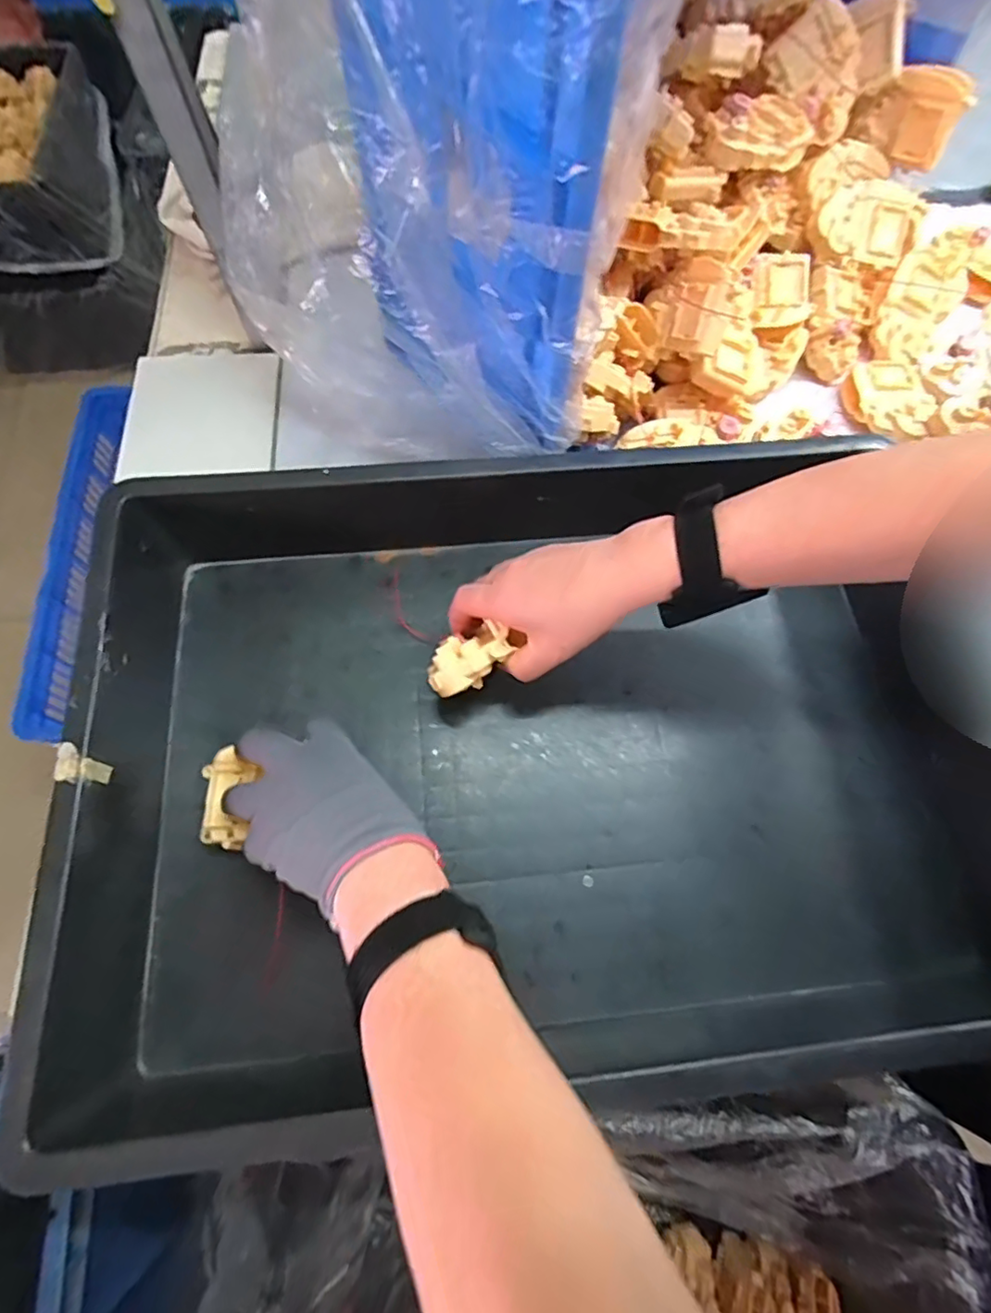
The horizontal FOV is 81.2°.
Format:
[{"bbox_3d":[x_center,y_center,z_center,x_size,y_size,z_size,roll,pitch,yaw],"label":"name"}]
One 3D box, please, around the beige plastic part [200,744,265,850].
[{"bbox_3d":[-0.184,0.097,0.398,0.039,0.014,0.068,-7,68,-3],"label":"beige plastic part"}]

